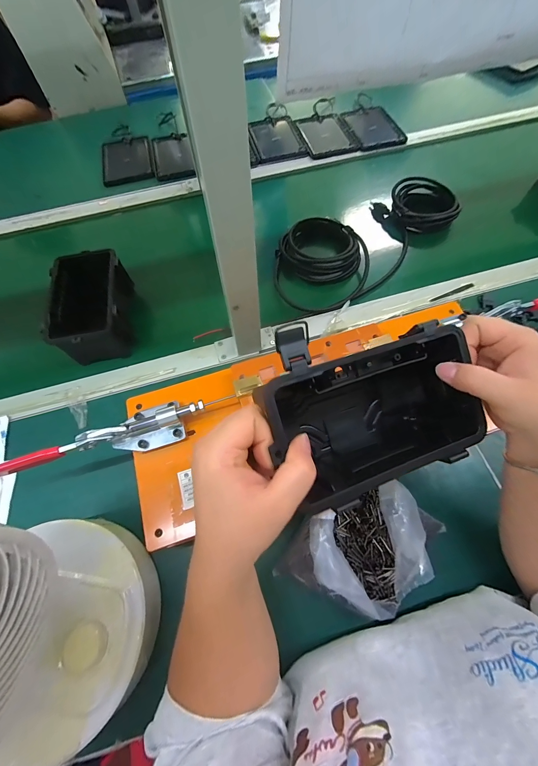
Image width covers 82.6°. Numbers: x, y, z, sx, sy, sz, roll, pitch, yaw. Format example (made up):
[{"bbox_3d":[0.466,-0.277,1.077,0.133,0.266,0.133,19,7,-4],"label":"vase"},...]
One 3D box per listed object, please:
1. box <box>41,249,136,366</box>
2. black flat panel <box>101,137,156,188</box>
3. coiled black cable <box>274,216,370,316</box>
[{"bbox_3d":[-0.285,-0.125,0.499,0.108,0.088,0.164,-13,65,-4],"label":"box"},{"bbox_3d":[-0.339,-0.535,0.729,0.120,0.010,0.160,-14,65,-5],"label":"black flat panel"},{"bbox_3d":[0.091,-0.216,0.559,0.171,0.034,0.198,18,67,10],"label":"coiled black cable"}]

